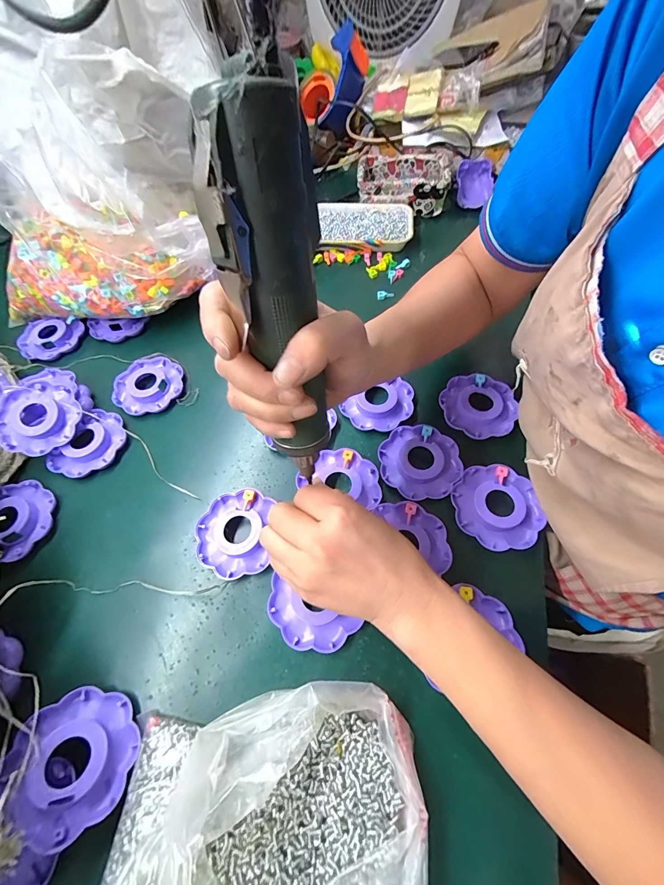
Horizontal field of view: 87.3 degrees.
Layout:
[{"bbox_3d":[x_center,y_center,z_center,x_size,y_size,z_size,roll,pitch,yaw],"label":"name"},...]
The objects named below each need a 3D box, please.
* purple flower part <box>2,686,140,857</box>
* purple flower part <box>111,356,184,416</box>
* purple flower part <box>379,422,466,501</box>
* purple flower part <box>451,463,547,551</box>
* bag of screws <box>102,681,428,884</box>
[{"bbox_3d":[-0.188,0.232,0.256,0.076,0.016,0.083,-20,62,-36],"label":"purple flower part"},{"bbox_3d":[-0.233,-0.074,0.440,0.086,0.017,0.084,-1,62,2],"label":"purple flower part"},{"bbox_3d":[0.094,0.018,0.369,0.082,0.011,0.083,-1,62,2],"label":"purple flower part"},{"bbox_3d":[0.163,0.061,0.342,0.081,0.012,0.083,-1,62,2],"label":"purple flower part"},{"bbox_3d":[-0.038,0.282,0.206,0.216,0.069,0.215,-12,62,-3],"label":"bag of screws"}]

